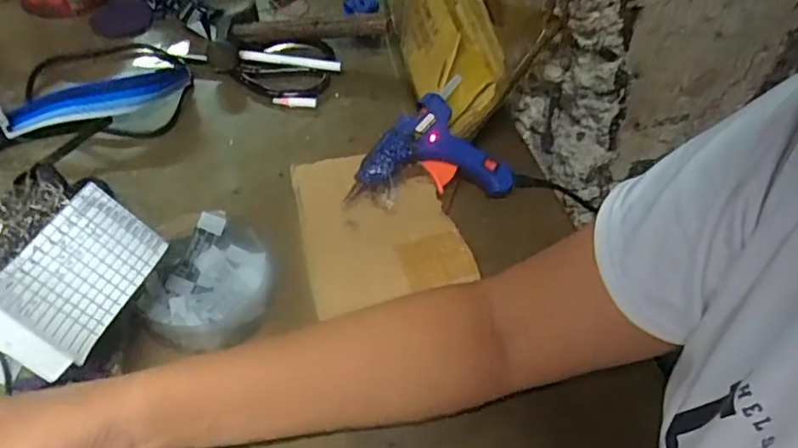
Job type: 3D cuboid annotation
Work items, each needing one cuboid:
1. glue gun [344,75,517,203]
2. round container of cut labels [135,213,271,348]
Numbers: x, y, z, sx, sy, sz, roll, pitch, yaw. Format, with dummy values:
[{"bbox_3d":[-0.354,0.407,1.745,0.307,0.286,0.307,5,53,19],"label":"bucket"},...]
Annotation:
[{"bbox_3d":[0.025,-0.073,0.502,0.138,0.023,0.102,-3,85,-12],"label":"glue gun"},{"bbox_3d":[-0.138,0.039,0.432,0.085,0.043,0.093,1,49,-1],"label":"round container of cut labels"}]

